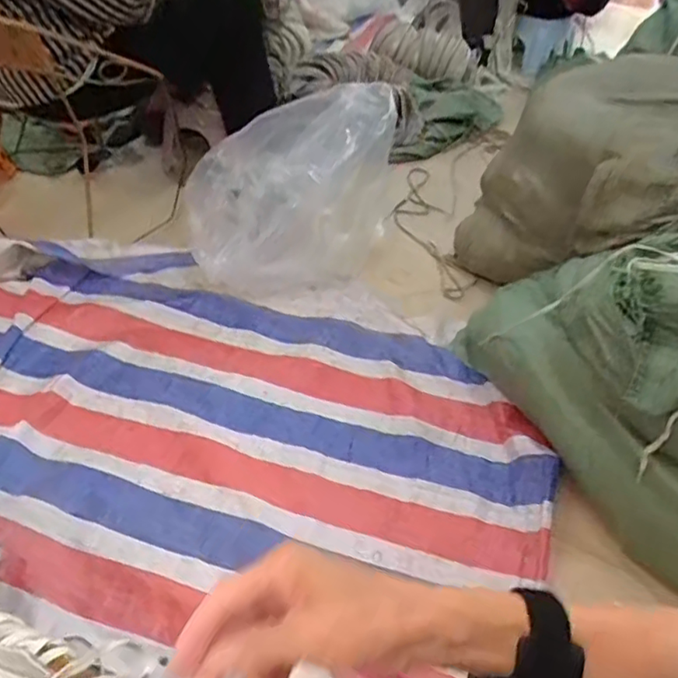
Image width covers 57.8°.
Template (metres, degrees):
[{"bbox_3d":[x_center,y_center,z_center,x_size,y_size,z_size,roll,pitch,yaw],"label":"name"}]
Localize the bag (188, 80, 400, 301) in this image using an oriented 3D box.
[{"bbox_3d":[-0.099,-0.295,1.268,0.397,0.375,0.277,4,43,1],"label":"bag"}]

